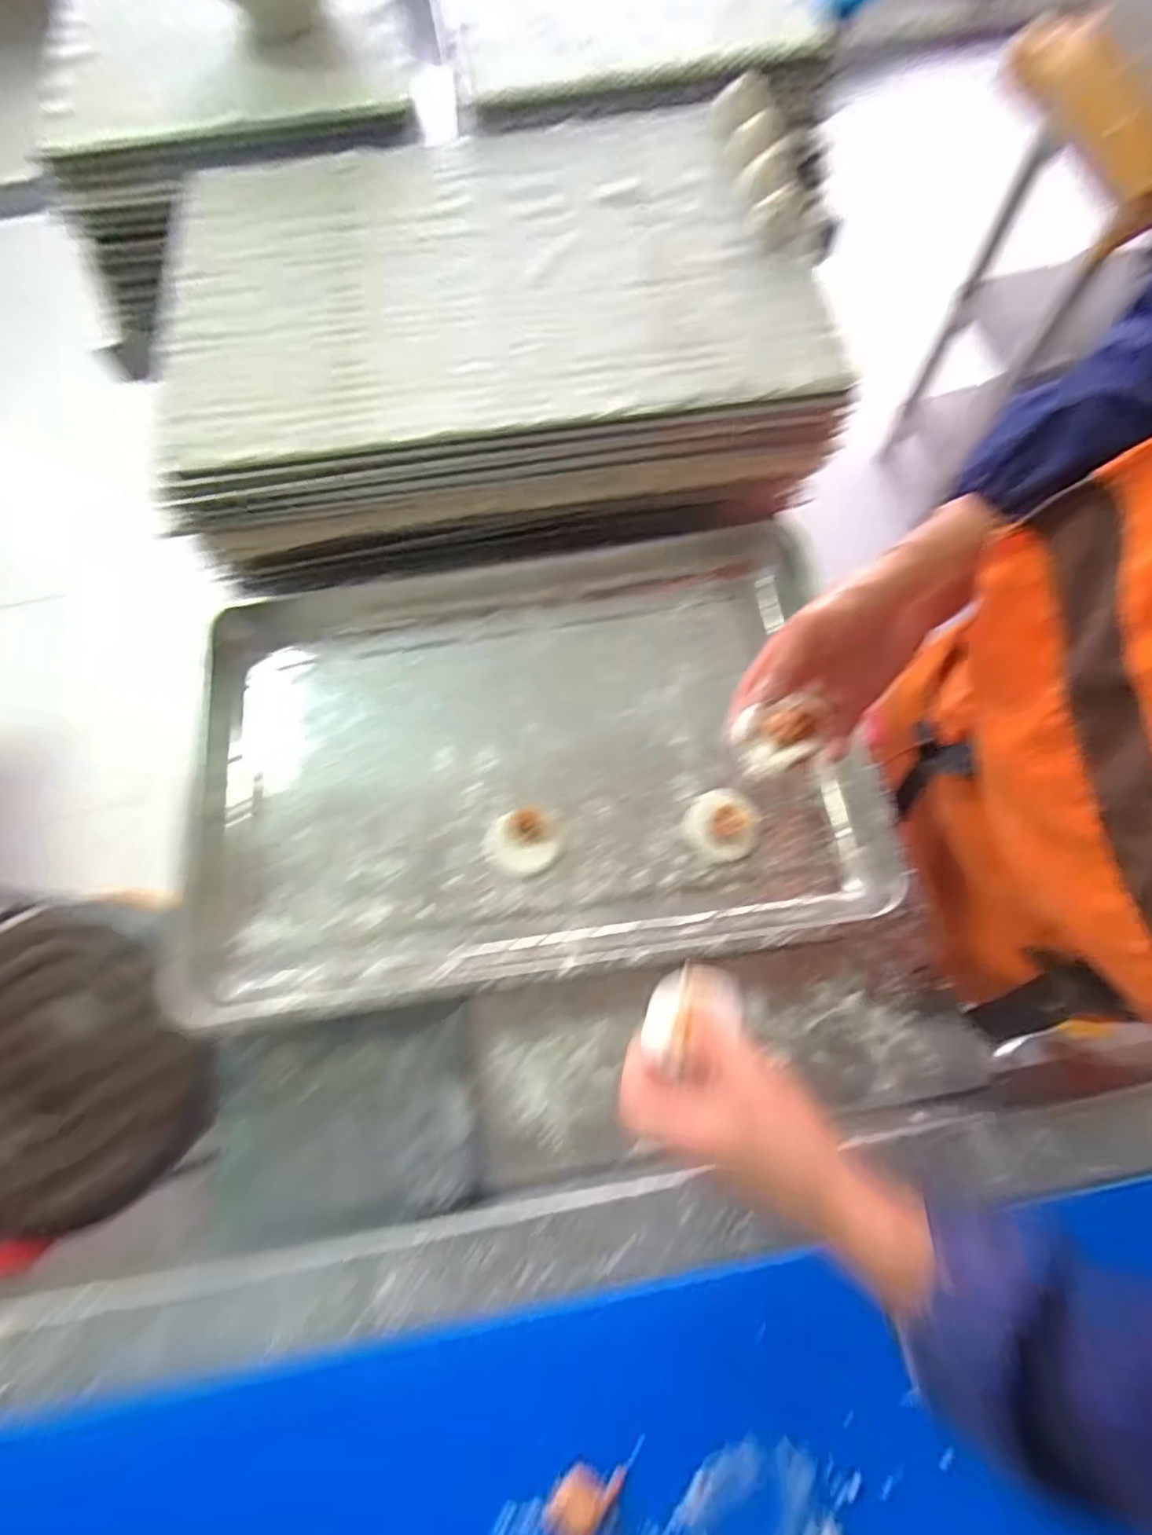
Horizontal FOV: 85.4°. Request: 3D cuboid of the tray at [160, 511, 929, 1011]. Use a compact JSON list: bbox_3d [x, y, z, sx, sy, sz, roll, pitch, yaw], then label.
[{"bbox_3d":[-0.062,-0.032,0.574,0.606,0.053,0.436,-10,70,-2],"label":"tray"}]

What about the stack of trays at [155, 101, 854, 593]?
[{"bbox_3d":[-0.081,-0.442,0.658,0.596,0.171,0.431,-8,70,-1],"label":"stack of trays"}]

